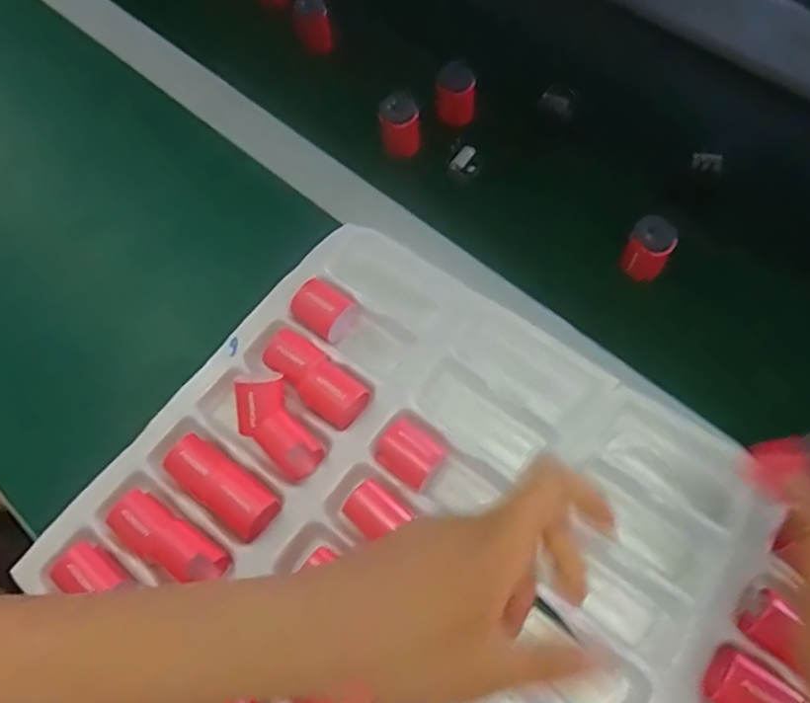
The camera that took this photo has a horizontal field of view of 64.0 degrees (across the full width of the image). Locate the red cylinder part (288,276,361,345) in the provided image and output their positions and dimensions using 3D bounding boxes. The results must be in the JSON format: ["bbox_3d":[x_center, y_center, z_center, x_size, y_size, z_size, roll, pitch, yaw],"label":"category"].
[{"bbox_3d":[-0.056,-0.030,0.445,0.037,0.025,0.035,31,70,16],"label":"red cylinder part"}]

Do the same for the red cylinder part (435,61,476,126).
[{"bbox_3d":[0.042,-0.212,0.537,0.031,0.039,0.031,1,65,3],"label":"red cylinder part"}]

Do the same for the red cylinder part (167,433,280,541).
[{"bbox_3d":[-0.112,0.080,0.391,0.073,0.022,0.031,35,71,17],"label":"red cylinder part"}]

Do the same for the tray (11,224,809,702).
[{"bbox_3d":[0.041,0.131,0.365,0.431,0.030,0.309,34,70,17],"label":"tray"}]

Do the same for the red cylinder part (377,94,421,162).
[{"bbox_3d":[-0.004,-0.179,0.520,0.031,0.036,0.034,-8,64,-1],"label":"red cylinder part"}]

